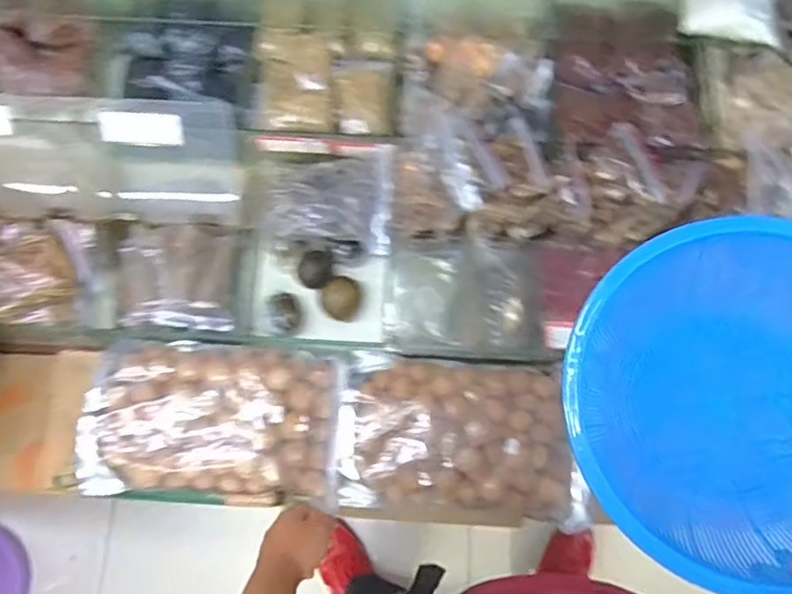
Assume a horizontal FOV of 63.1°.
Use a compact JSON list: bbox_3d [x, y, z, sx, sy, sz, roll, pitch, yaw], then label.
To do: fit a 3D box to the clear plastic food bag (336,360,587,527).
[{"bbox_3d":[0.080,0.178,0.822,0.297,0.045,0.186,2,74,1],"label":"clear plastic food bag"}]

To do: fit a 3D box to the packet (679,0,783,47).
[{"bbox_3d":[0.419,-0.357,0.802,0.124,0.029,0.071,11,74,3],"label":"packet"}]

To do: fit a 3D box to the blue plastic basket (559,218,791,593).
[{"bbox_3d":[0.346,0.114,0.634,0.295,0.138,0.333,39,78,10],"label":"blue plastic basket"}]

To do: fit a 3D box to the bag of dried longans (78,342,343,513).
[{"bbox_3d":[-0.223,0.151,0.802,0.296,0.068,0.189,2,74,1],"label":"bag of dried longans"}]

